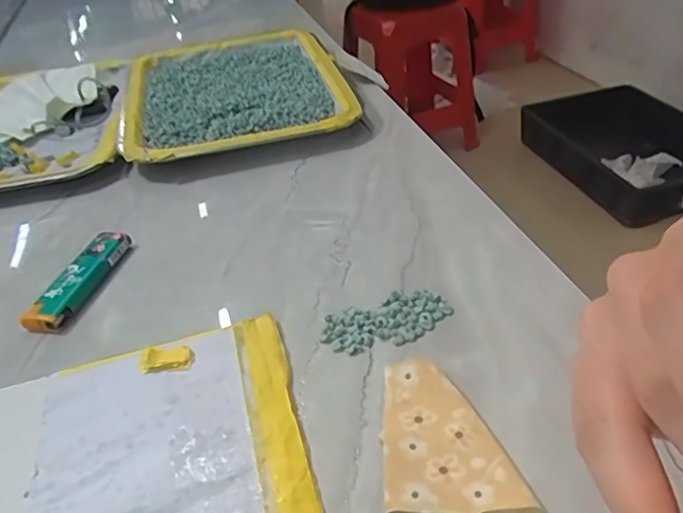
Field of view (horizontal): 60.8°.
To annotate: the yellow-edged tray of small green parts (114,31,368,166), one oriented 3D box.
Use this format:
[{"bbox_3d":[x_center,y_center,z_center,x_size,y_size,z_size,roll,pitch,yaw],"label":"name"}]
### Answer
[{"bbox_3d":[-0.099,-0.150,0.529,0.192,0.025,0.262,-13,37,-7],"label":"yellow-edged tray of small green parts"}]

